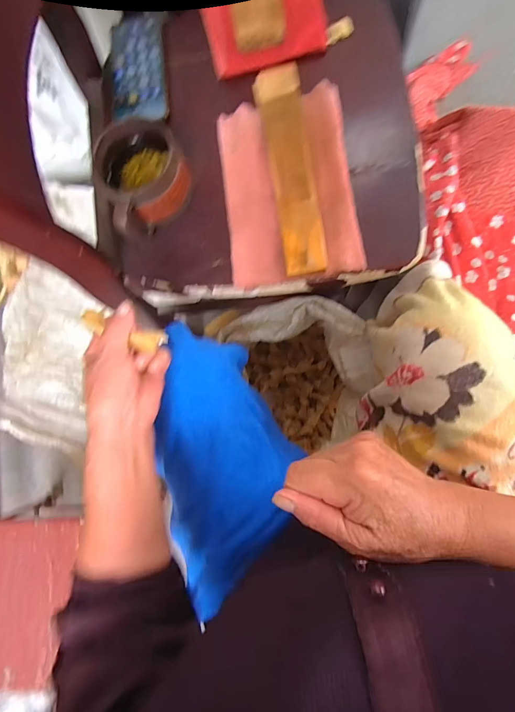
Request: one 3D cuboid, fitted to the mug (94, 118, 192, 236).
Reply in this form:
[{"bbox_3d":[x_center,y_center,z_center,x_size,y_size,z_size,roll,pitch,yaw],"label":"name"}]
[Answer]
[{"bbox_3d":[-0.133,-0.209,0.428,0.100,0.065,0.106,-1,83,7],"label":"mug"}]

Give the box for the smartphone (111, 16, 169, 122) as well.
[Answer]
[{"bbox_3d":[-0.165,-0.396,0.500,0.077,0.013,0.171,-8,82,6],"label":"smartphone"}]

